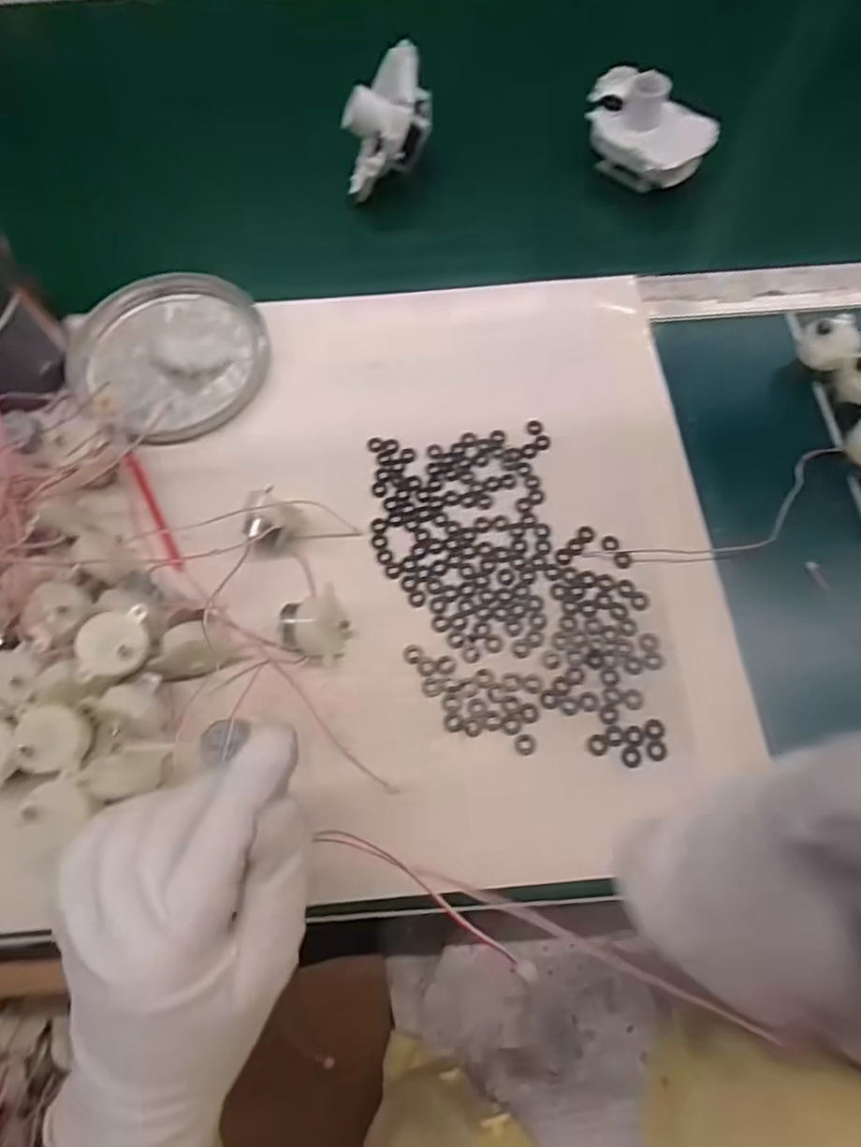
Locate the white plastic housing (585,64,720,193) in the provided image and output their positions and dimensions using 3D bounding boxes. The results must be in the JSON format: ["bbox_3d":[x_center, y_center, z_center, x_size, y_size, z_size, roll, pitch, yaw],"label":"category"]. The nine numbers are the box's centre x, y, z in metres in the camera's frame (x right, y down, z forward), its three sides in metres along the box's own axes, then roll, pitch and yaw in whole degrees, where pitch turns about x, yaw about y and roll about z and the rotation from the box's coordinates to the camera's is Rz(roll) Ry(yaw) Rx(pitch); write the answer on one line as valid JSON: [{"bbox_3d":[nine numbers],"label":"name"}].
[{"bbox_3d":[0.160,-0.335,0.441,0.100,0.051,0.059,37,73,14],"label":"white plastic housing"}]

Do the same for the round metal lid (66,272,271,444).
[{"bbox_3d":[-0.175,-0.153,0.404,0.131,0.012,0.123,0,68,1],"label":"round metal lid"}]

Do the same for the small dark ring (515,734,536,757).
[{"bbox_3d":[0.049,0.089,0.304,0.011,0.004,0.011,0,68,1],"label":"small dark ring"}]

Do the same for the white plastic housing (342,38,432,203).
[{"bbox_3d":[-0.031,-0.336,0.436,0.060,0.055,0.083,2,68,2],"label":"white plastic housing"}]

